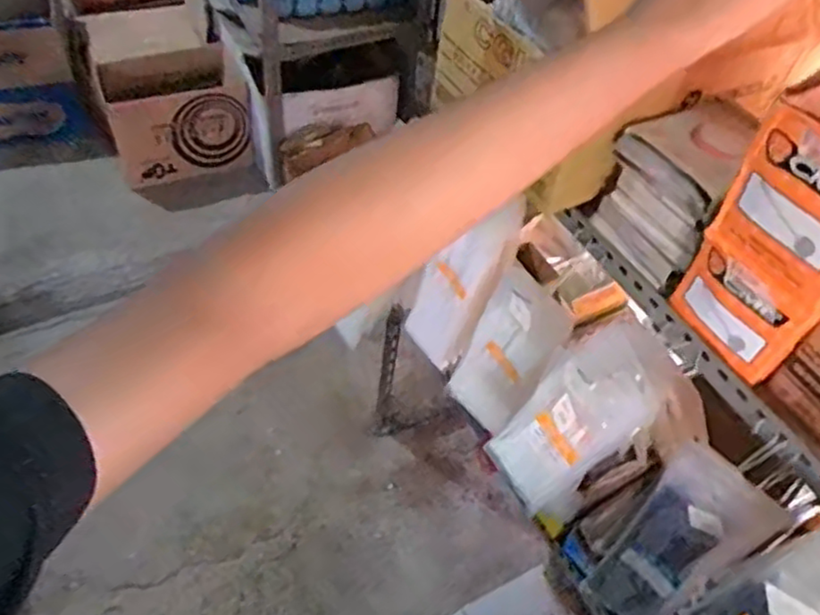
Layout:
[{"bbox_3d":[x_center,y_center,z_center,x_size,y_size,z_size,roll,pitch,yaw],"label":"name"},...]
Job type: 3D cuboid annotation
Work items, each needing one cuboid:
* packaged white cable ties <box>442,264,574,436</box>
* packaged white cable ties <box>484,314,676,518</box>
[{"bbox_3d":[0.122,0.064,0.847,0.029,0.213,0.112,-10,49,-38],"label":"packaged white cable ties"},{"bbox_3d":[0.183,0.115,0.731,0.113,0.226,0.049,50,22,28],"label":"packaged white cable ties"}]

